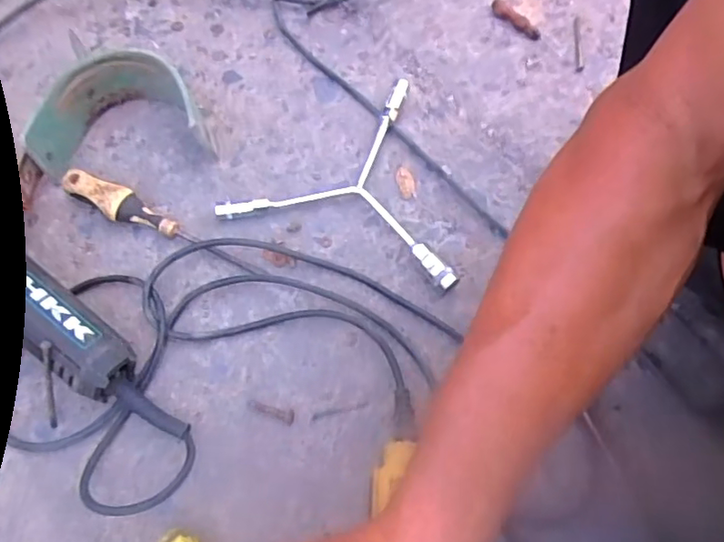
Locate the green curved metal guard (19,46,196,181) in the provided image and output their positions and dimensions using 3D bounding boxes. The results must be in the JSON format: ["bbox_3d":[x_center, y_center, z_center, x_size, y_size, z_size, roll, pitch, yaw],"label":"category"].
[{"bbox_3d":[-0.242,-0.151,0.582,0.153,0.066,0.099,-14,66,-8],"label":"green curved metal guard"}]

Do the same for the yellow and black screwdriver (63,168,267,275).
[{"bbox_3d":[-0.184,-0.041,0.551,0.201,0.031,0.030,26,67,11],"label":"yellow and black screwdriver"}]

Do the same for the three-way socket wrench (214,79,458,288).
[{"bbox_3d":[0.002,-0.104,0.585,0.226,0.027,0.196,17,66,7],"label":"three-way socket wrench"}]

